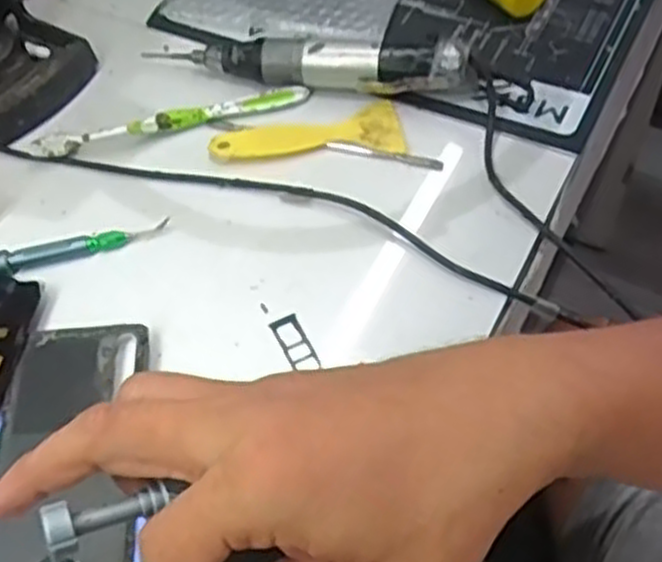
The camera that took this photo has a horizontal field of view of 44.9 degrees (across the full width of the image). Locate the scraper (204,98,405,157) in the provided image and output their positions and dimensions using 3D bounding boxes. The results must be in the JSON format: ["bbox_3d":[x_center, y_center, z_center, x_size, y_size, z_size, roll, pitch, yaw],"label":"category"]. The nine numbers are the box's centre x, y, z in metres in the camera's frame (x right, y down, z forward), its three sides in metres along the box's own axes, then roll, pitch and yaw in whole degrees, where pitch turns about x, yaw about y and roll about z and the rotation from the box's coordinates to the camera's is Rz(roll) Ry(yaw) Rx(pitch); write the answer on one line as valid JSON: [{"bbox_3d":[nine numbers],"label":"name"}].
[{"bbox_3d":[-0.016,-0.093,0.522,0.122,0.004,0.050,-10,54,-4],"label":"scraper"}]

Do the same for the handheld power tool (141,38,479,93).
[{"bbox_3d":[-0.019,-0.151,0.549,0.235,0.033,0.029,9,55,10],"label":"handheld power tool"}]

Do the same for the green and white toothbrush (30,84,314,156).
[{"bbox_3d":[-0.105,-0.108,0.536,0.182,0.013,0.015,-14,54,-6],"label":"green and white toothbrush"}]

